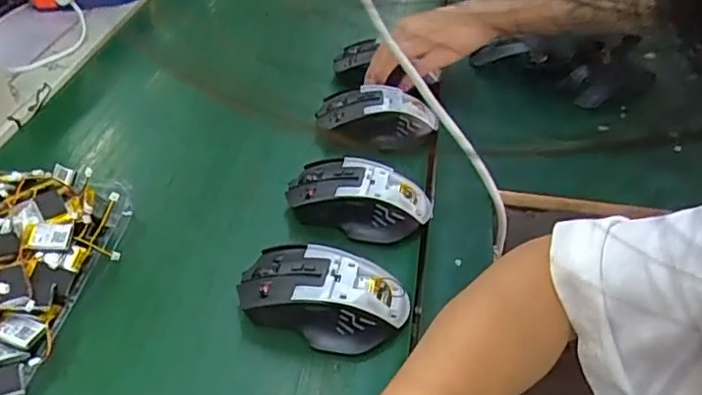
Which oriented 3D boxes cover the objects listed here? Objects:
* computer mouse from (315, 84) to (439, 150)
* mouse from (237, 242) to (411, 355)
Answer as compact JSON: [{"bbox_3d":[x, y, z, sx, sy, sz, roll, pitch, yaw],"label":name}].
[{"bbox_3d":[0.024,-0.077,0.552,0.108,0.038,0.047,2,44,3],"label":"computer mouse"},{"bbox_3d":[-0.020,0.066,0.403,0.112,0.040,0.060,13,45,14],"label":"mouse"}]

